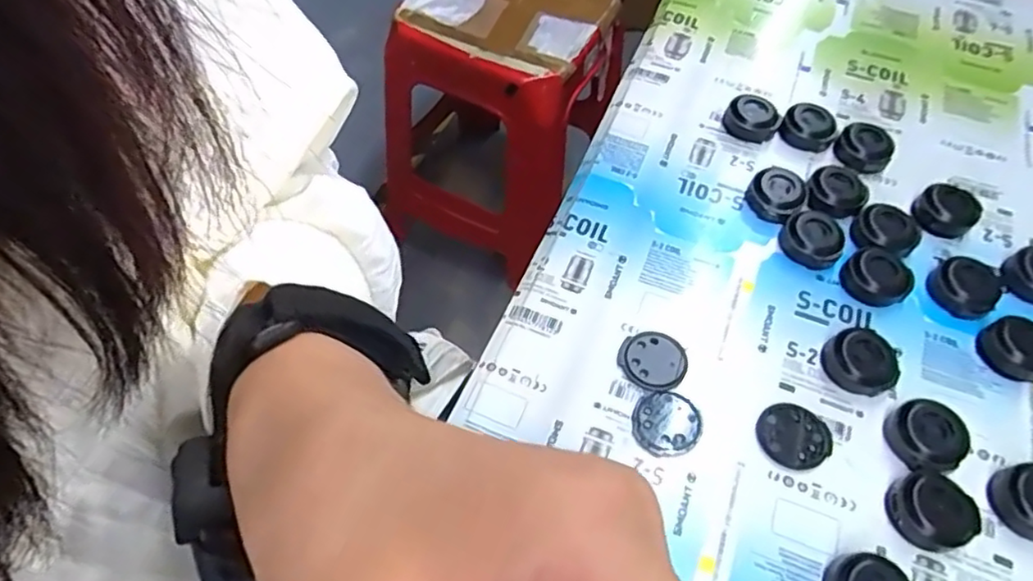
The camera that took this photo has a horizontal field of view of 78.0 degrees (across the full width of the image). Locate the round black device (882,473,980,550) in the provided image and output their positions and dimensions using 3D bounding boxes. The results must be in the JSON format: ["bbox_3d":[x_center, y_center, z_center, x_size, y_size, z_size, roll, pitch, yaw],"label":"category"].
[{"bbox_3d":[0.166,0.088,0.254,0.029,0.013,0.029,0,57,0],"label":"round black device"}]

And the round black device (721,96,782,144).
[{"bbox_3d":[0.137,-0.100,0.372,0.029,0.014,0.029,0,57,0],"label":"round black device"}]

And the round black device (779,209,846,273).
[{"bbox_3d":[0.153,-0.027,0.328,0.030,0.014,0.027,29,62,17],"label":"round black device"}]

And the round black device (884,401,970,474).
[{"bbox_3d":[0.173,0.063,0.270,0.025,0.016,0.029,-10,58,-6],"label":"round black device"}]

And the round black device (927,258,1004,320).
[{"bbox_3d":[0.222,-0.002,0.315,0.035,0.007,0.030,-31,62,-18],"label":"round black device"}]

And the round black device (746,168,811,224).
[{"bbox_3d":[0.140,-0.051,0.345,0.029,0.014,0.028,0,57,0],"label":"round black device"}]

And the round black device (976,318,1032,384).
[{"bbox_3d":[0.233,0.028,0.296,0.025,0.012,0.030,-22,60,-14],"label":"round black device"}]

